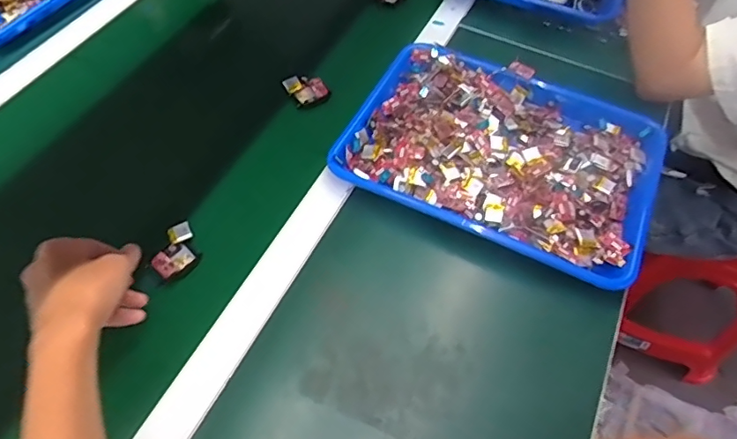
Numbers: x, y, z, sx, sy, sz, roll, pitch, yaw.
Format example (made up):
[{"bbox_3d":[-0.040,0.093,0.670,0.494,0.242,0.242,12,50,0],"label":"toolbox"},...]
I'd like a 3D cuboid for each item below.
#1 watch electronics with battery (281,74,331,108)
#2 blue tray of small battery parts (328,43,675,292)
[{"bbox_3d":[-0.078,-0.165,0.660,0.044,0.019,0.046,-1,59,1],"label":"watch electronics with battery"},{"bbox_3d":[0.153,-0.084,0.590,0.334,0.033,0.250,23,57,15],"label":"blue tray of small battery parts"}]

